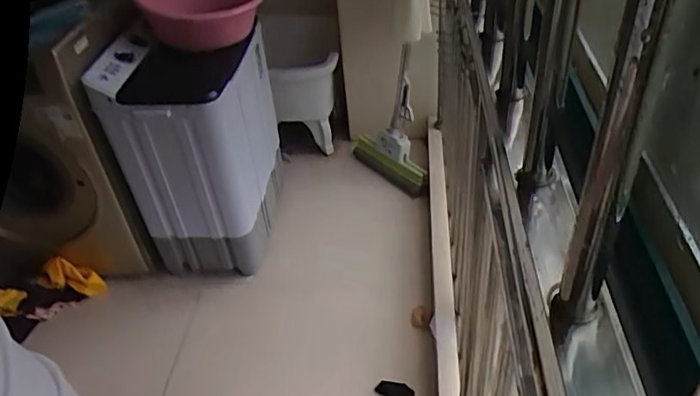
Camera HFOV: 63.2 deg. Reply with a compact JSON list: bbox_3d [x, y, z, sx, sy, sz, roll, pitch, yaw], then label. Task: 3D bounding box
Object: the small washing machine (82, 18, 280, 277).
[{"bbox_3d":[-0.434,-0.153,1.754,0.365,0.703,0.437,0,41,8],"label":"small washing machine"}]

